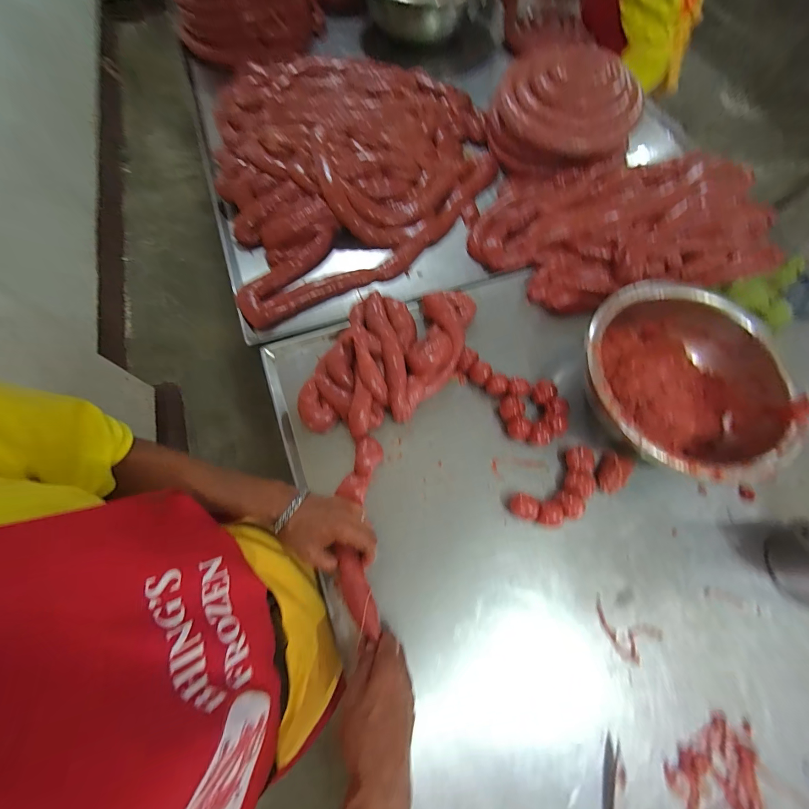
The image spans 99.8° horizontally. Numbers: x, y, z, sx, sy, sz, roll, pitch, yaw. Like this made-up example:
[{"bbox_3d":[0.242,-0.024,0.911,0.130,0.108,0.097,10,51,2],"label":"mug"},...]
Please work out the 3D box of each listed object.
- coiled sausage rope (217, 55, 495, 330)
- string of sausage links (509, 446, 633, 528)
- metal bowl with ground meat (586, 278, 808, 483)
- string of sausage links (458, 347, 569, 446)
[{"bbox_3d":[-0.098,-0.535,0.723,0.595,0.095,0.682,-17,70,-7],"label":"coiled sausage rope"},{"bbox_3d":[0.243,0.113,0.488,0.192,0.030,0.075,-26,72,-10],"label":"string of sausage links"},{"bbox_3d":[0.398,-0.027,0.505,0.289,0.095,0.279,0,69,-1],"label":"metal bowl with ground meat"},{"bbox_3d":[0.158,-0.007,0.516,0.180,0.025,0.091,25,71,8],"label":"string of sausage links"}]

